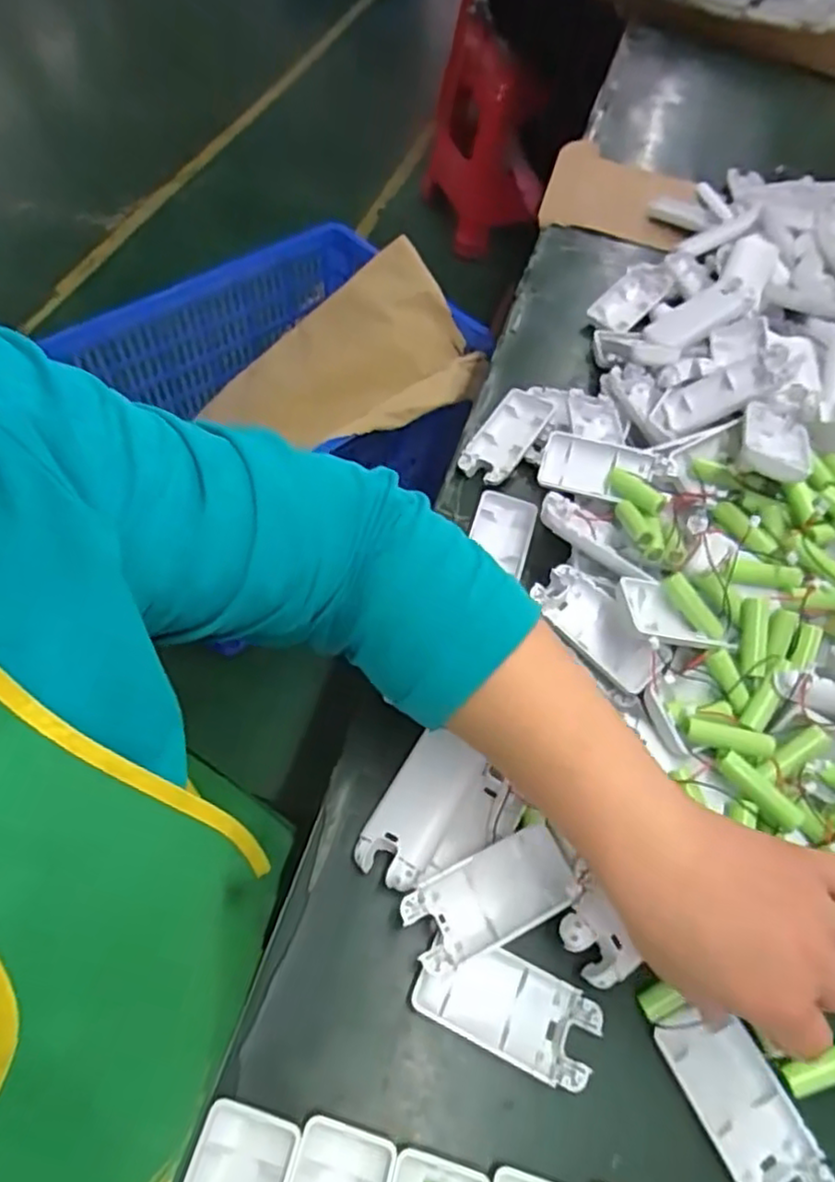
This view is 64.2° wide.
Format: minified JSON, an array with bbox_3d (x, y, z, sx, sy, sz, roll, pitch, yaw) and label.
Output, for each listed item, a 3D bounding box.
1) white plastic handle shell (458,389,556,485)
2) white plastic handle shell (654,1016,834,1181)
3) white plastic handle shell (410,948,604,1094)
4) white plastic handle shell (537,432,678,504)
[{"bbox_3d":[0.072,-0.128,0.552,0.045,0.025,0.091,31,62,15],"label":"white plastic handle shell"},{"bbox_3d":[0.164,0.260,0.334,0.046,0.011,0.088,-20,61,-17],"label":"white plastic handle shell"},{"bbox_3d":[0.047,0.218,0.349,0.092,0.010,0.045,23,58,9],"label":"white plastic handle shell"},{"bbox_3d":[0.138,-0.089,0.492,0.093,0.009,0.046,14,78,15],"label":"white plastic handle shell"}]

